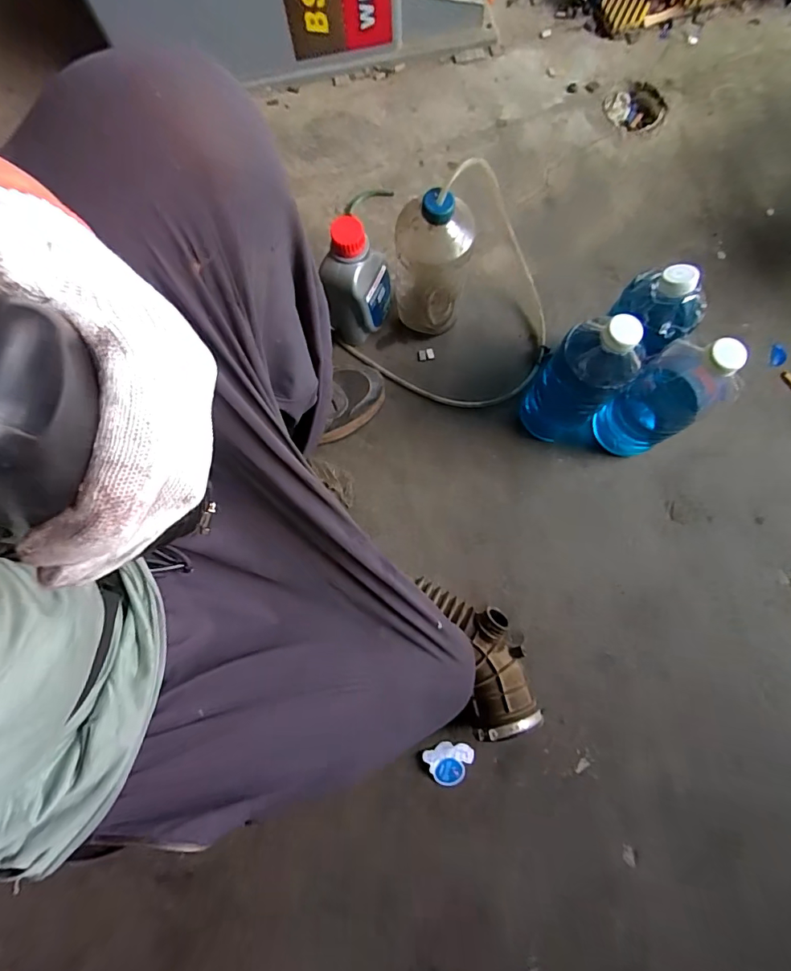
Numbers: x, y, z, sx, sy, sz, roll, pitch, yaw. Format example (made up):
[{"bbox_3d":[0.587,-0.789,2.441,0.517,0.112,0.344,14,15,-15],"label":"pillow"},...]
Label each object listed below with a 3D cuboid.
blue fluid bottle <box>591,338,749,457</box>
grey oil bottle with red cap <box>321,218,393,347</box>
[{"bbox_3d":[0.375,-0.125,0.629,0.103,0.257,0.102,-34,81,-6],"label":"blue fluid bottle"},{"bbox_3d":[-0.060,-0.290,0.695,0.083,0.225,0.090,14,80,3],"label":"grey oil bottle with red cap"}]

